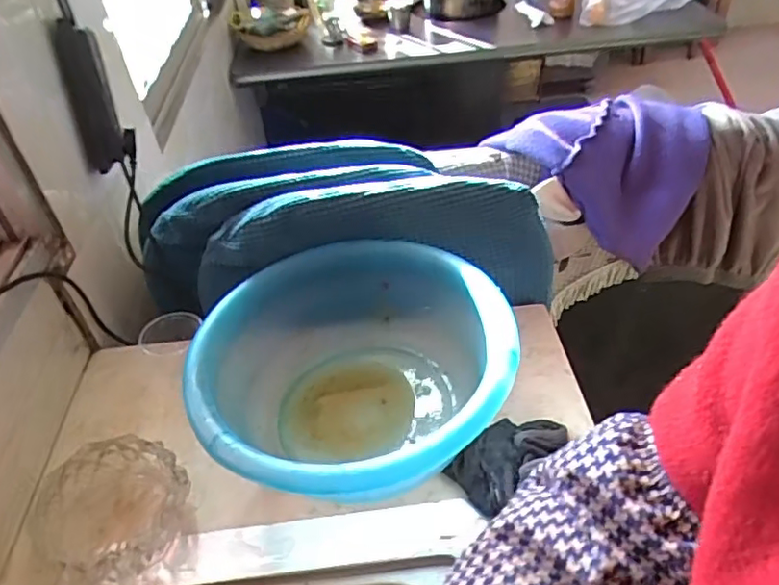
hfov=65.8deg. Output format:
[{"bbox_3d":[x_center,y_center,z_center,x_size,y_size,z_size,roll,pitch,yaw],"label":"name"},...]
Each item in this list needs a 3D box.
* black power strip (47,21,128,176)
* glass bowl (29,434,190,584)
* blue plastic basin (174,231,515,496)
[{"bbox_3d":[-0.385,-0.251,0.781,0.041,0.185,0.062,-10,16,-5],"label":"black power strip"},{"bbox_3d":[-0.260,0.208,0.573,0.130,0.057,0.135,-3,41,3],"label":"glass bowl"},{"bbox_3d":[-0.031,0.088,0.607,0.292,0.130,0.296,-3,41,3],"label":"blue plastic basin"}]

